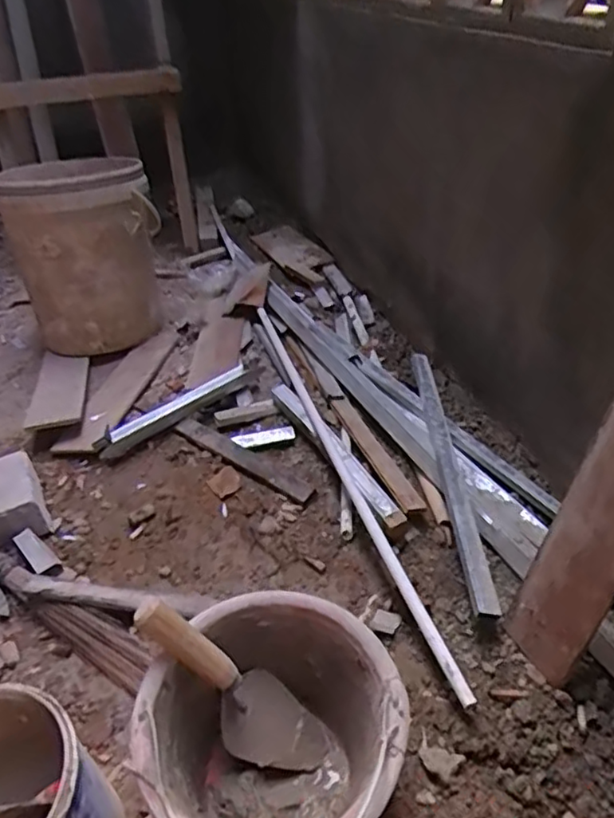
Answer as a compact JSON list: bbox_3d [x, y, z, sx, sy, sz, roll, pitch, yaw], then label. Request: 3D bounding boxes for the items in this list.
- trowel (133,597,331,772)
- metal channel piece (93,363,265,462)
[{"bbox_3d":[-0.072,0.295,0.675,0.071,0.287,0.089,-16,35,30],"label":"trowel"},{"bbox_3d":[-0.231,-0.006,1.209,0.352,0.050,0.038,-27,43,-26],"label":"metal channel piece"}]

